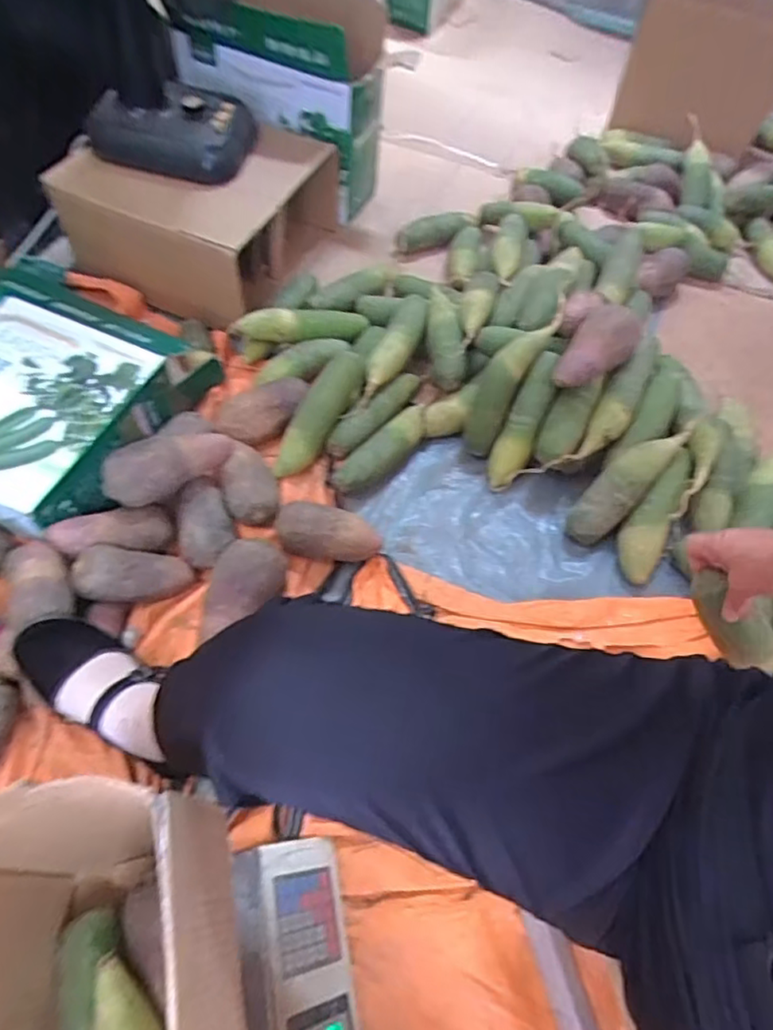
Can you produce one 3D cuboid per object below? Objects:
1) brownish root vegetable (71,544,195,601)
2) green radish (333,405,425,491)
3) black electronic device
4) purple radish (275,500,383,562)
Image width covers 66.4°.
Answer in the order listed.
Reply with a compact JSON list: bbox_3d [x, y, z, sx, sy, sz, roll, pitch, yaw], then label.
[{"bbox_3d":[-0.302,0.069,0.719,0.139,0.052,0.063,7,52,-39],"label":"brownish root vegetable"},{"bbox_3d":[-0.002,-0.100,0.888,0.055,0.050,0.196,41,64,19],"label":"green radish"},{"bbox_3d":[-0.350,-0.635,0.966,0.252,0.095,0.135,12,58,3],"label":"black electronic device"},{"bbox_3d":[-0.077,0.026,0.790,0.139,0.068,0.063,9,58,1],"label":"purple radish"}]

